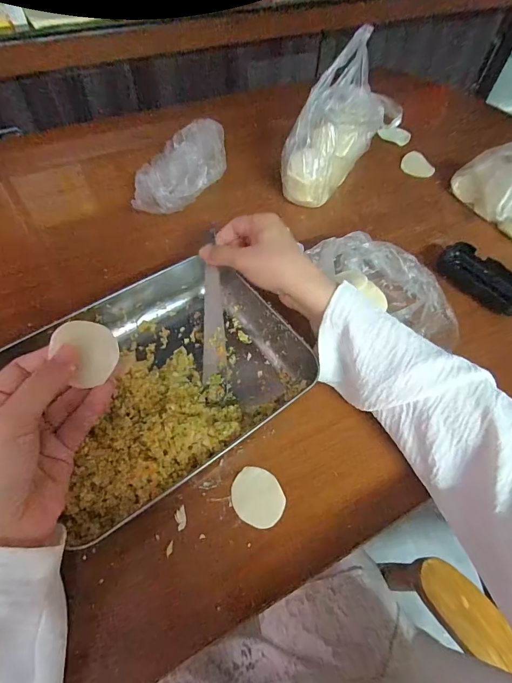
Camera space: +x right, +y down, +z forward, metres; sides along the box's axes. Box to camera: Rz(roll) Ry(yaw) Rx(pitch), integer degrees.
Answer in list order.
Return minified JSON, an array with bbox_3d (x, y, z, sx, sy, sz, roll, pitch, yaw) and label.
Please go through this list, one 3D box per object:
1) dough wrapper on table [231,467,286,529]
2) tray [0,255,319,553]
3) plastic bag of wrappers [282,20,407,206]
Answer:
[{"bbox_3d":[0.002,0.132,0.315,0.040,0.004,0.049,-26,62,-18],"label":"dough wrapper on table"},{"bbox_3d":[-0.090,0.027,0.352,0.248,0.048,0.201,-33,64,-22],"label":"tray"},{"bbox_3d":[0.122,-0.297,0.509,0.083,0.154,0.197,36,62,19],"label":"plastic bag of wrappers"}]

